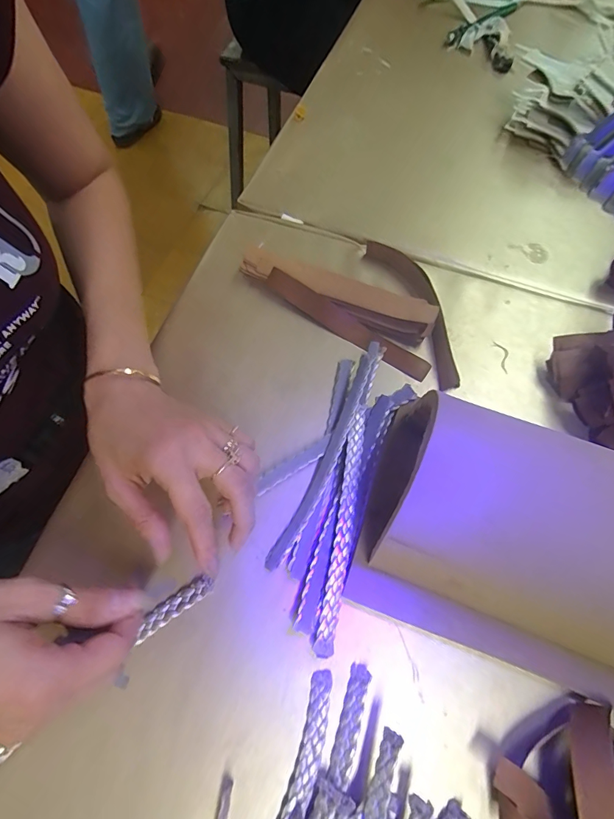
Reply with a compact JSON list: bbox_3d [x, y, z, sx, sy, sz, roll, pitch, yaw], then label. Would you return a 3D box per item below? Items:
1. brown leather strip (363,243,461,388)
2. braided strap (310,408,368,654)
[{"bbox_3d":[0.096,-0.091,0.356,0.031,0.023,0.156,-18,69,-6],"label":"brown leather strip"},{"bbox_3d":[0.027,0.080,0.291,0.016,0.014,0.170,10,68,5],"label":"braided strap"}]

